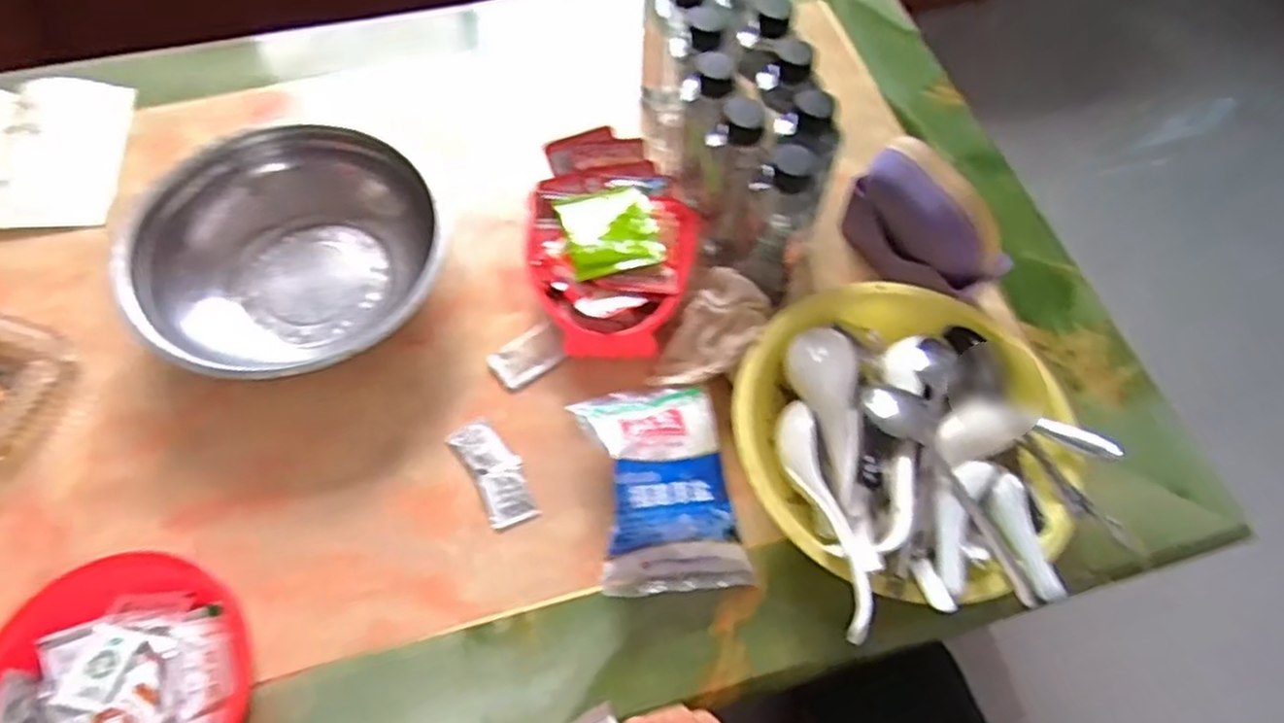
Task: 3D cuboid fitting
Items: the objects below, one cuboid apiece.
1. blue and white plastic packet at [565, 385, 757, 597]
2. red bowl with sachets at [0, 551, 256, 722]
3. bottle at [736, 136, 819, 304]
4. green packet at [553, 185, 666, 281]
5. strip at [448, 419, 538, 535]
[{"bbox_3d":[0.014,0.092,0.574,0.109,0.056,0.162,-9,63,-7],"label":"blue and white plastic packet"},{"bbox_3d":[-0.345,0.214,0.498,0.171,0.058,0.156,1,62,-2],"label":"red bowl with sachets"},{"bbox_3d":[0.109,-0.105,0.604,0.053,0.148,0.046,27,64,12],"label":"bottle"},{"bbox_3d":[-0.027,-0.114,0.649,0.079,0.020,0.092,-12,63,-8],"label":"green packet"},{"bbox_3d":[-0.116,0.088,0.599,0.039,0.004,0.092,-27,66,-15],"label":"strip"}]

